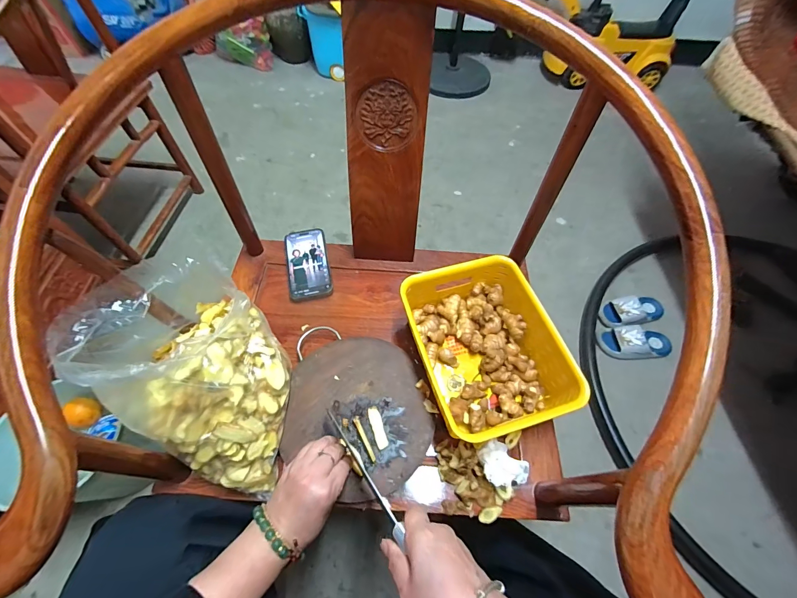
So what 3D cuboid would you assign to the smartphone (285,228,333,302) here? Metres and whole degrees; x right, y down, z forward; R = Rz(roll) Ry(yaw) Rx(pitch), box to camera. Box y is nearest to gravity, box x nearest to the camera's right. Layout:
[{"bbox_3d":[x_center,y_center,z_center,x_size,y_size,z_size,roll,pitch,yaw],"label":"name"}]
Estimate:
[{"bbox_3d":[-0.178,-0.071,0.671,0.078,0.017,0.162,-10,60,-9],"label":"smartphone"}]

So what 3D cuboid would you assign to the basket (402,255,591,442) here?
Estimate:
[{"bbox_3d":[0.128,0.076,0.541,0.201,0.102,0.255,-15,61,-12],"label":"basket"}]

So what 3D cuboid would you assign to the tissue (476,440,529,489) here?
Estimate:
[{"bbox_3d":[0.145,0.230,0.480,0.061,0.029,0.058,-8,60,-8],"label":"tissue"}]

